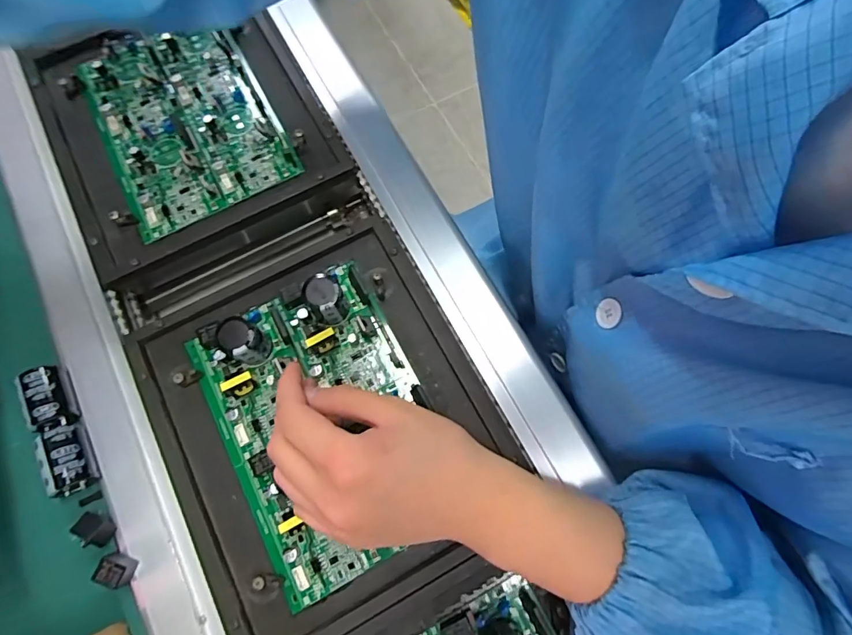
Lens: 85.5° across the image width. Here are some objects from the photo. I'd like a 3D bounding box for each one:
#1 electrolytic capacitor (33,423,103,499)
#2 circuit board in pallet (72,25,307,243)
[{"bbox_3d":[-0.254,0.101,0.330,0.026,0.030,0.047,-25,75,-8],"label":"electrolytic capacitor"},{"bbox_3d":[-0.225,-0.187,0.428,0.149,0.018,0.201,-27,75,-9],"label":"circuit board in pallet"}]

